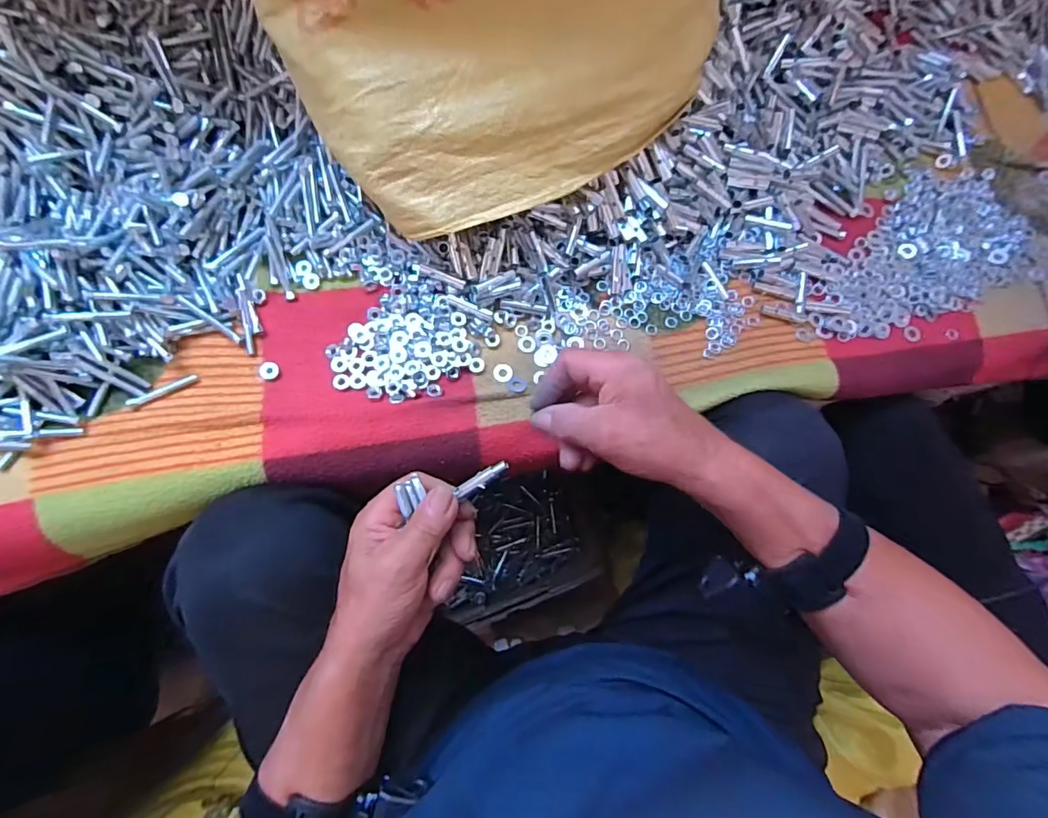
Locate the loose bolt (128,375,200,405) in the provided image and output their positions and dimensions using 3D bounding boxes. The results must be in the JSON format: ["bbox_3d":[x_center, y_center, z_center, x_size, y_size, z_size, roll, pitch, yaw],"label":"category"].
[{"bbox_3d":[-0.311,-0.015,0.429,0.058,0.005,0.008,-24,83,-11],"label":"loose bolt"}]

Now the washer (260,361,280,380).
[{"bbox_3d":[-0.225,-0.034,0.441,0.017,0.004,0.016,1,79,-7],"label":"washer"}]

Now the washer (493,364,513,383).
[{"bbox_3d":[-0.019,-0.034,0.466,0.018,0.004,0.018,1,79,-7],"label":"washer"}]

